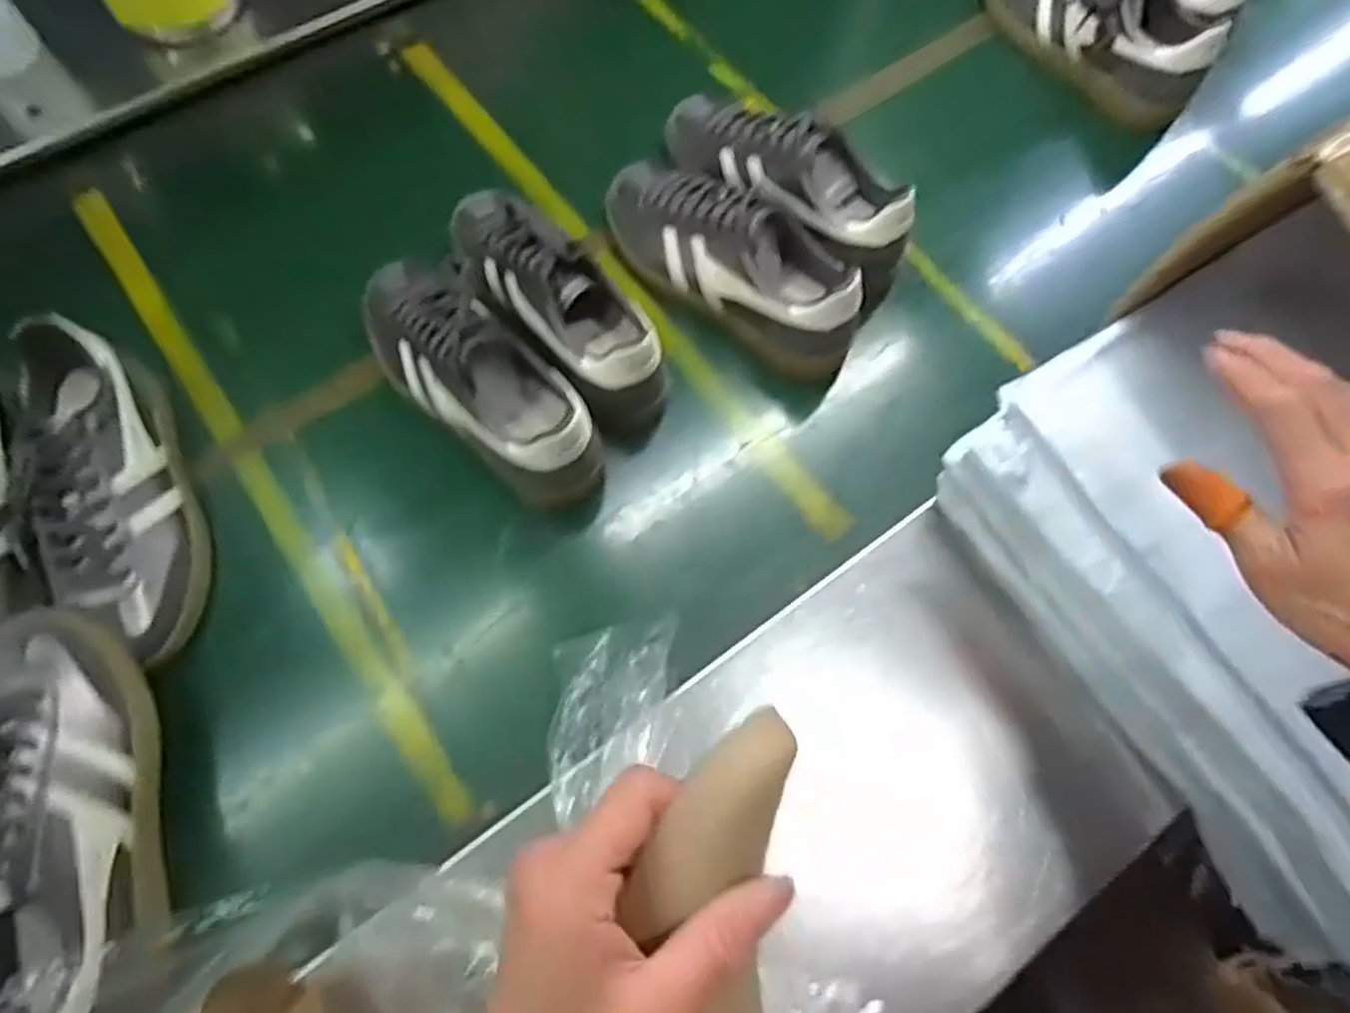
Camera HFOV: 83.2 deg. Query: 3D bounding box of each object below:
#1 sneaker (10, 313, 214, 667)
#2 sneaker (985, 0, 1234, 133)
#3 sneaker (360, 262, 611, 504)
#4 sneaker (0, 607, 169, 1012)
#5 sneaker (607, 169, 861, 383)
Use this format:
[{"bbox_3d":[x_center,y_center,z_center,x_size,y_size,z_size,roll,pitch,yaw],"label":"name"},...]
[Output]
[{"bbox_3d":[-0.415,-0.012,0.554,0.085,0.094,0.258,-20,70,-7],"label":"sneaker"},{"bbox_3d":[0.430,-0.506,0.773,0.095,0.099,0.262,-38,73,-13],"label":"sneaker"},{"bbox_3d":[-0.169,-0.112,0.600,0.236,0.108,0.085,41,74,14],"label":"sneaker"},{"bbox_3d":[-0.376,0.183,0.453,0.081,0.091,0.264,-11,69,-4],"label":"sneaker"},{"bbox_3d":[0.041,-0.220,0.655,0.264,0.095,0.082,37,73,13],"label":"sneaker"}]

